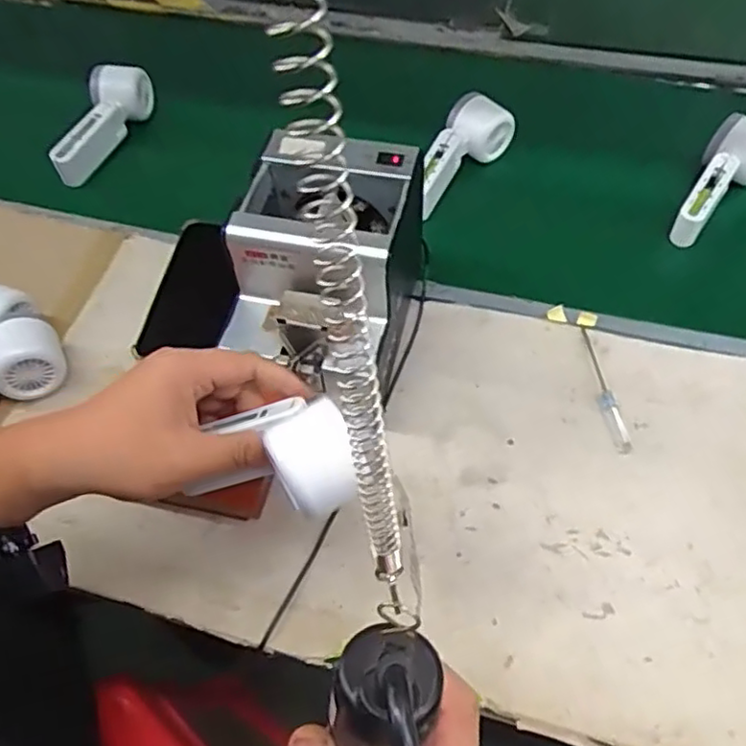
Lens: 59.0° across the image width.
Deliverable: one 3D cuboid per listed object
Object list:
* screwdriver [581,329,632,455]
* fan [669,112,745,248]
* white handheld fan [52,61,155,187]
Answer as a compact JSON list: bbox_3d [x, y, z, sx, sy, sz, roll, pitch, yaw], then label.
[{"bbox_3d":[0.194,0.013,0.558,0.015,0.010,0.119,-8,54,-6],"label":"screwdriver"},{"bbox_3d":[0.348,-0.190,0.657,0.061,0.052,0.155,29,59,20],"label":"fan"},{"bbox_3d":[-0.307,-0.295,0.769,0.065,0.050,0.169,4,55,7],"label":"white handheld fan"}]

